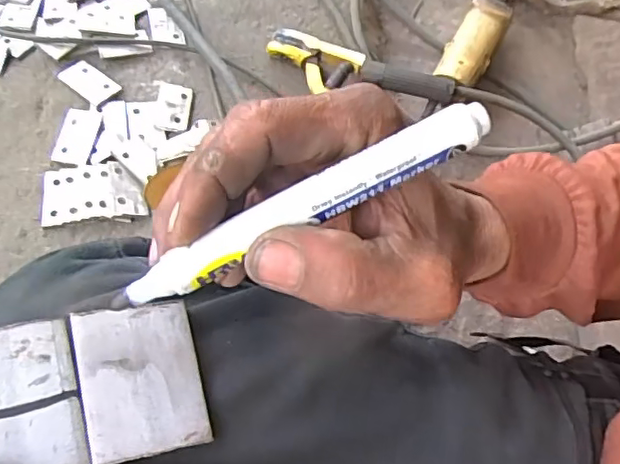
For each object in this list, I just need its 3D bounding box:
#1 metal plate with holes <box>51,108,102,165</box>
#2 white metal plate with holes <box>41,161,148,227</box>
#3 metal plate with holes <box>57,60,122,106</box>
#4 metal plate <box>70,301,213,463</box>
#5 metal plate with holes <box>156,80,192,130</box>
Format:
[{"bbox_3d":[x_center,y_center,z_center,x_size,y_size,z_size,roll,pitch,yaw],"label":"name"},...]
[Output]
[{"bbox_3d":[-0.266,-0.110,0.660,0.044,0.007,0.072,7,68,0],"label":"metal plate with holes"},{"bbox_3d":[-0.237,-0.046,0.632,0.106,0.004,0.067,-7,63,-10],"label":"white metal plate with holes"},{"bbox_3d":[-0.268,-0.183,0.703,0.074,0.004,0.038,38,65,13],"label":"metal plate with holes"},{"bbox_3d":[-0.058,0.050,0.201,0.040,0.004,0.050,-4,69,-29],"label":"metal plate"},{"bbox_3d":[-0.168,-0.156,0.709,0.040,0.004,0.069,2,62,-5],"label":"metal plate with holes"}]

